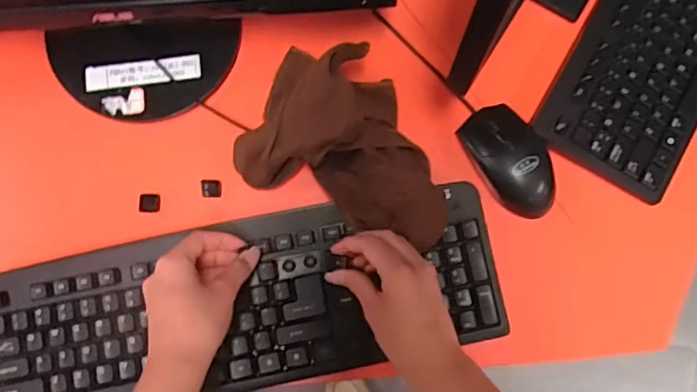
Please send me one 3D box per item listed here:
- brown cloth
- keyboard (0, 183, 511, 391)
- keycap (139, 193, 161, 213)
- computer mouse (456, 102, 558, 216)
[{"bbox_3d":[0.005,-0.047,0.482,0.190,0.094,0.137,24,80,3],"label":"brown cloth"},{"bbox_3d":[-0.086,0.094,0.488,0.437,0.021,0.141,-10,80,-3],"label":"keyboard"},{"bbox_3d":[-0.180,0.006,0.513,0.016,0.007,0.017,-2,80,-2],"label":"keycap"},{"bbox_3d":[0.149,-0.033,0.513,0.061,0.032,0.109,-28,82,-6],"label":"computer mouse"}]

